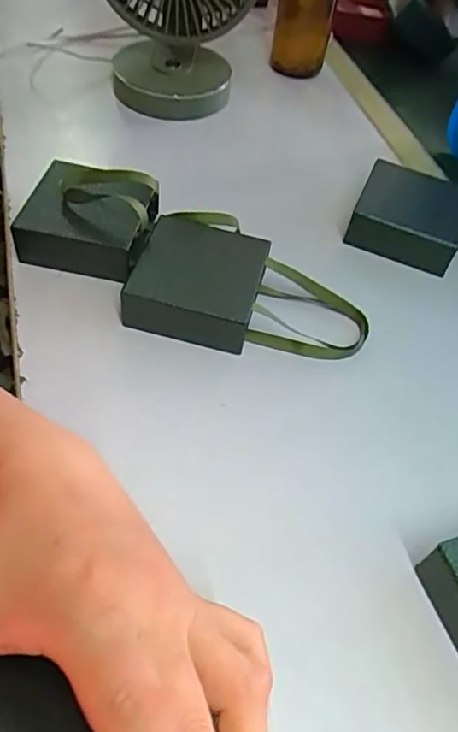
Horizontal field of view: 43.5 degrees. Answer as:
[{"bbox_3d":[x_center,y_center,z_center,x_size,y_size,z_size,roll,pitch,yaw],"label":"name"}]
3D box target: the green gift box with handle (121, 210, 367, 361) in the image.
[{"bbox_3d":[0.016,-0.058,0.427,0.177,0.047,0.100,11,54,8],"label":"green gift box with handle"}]

